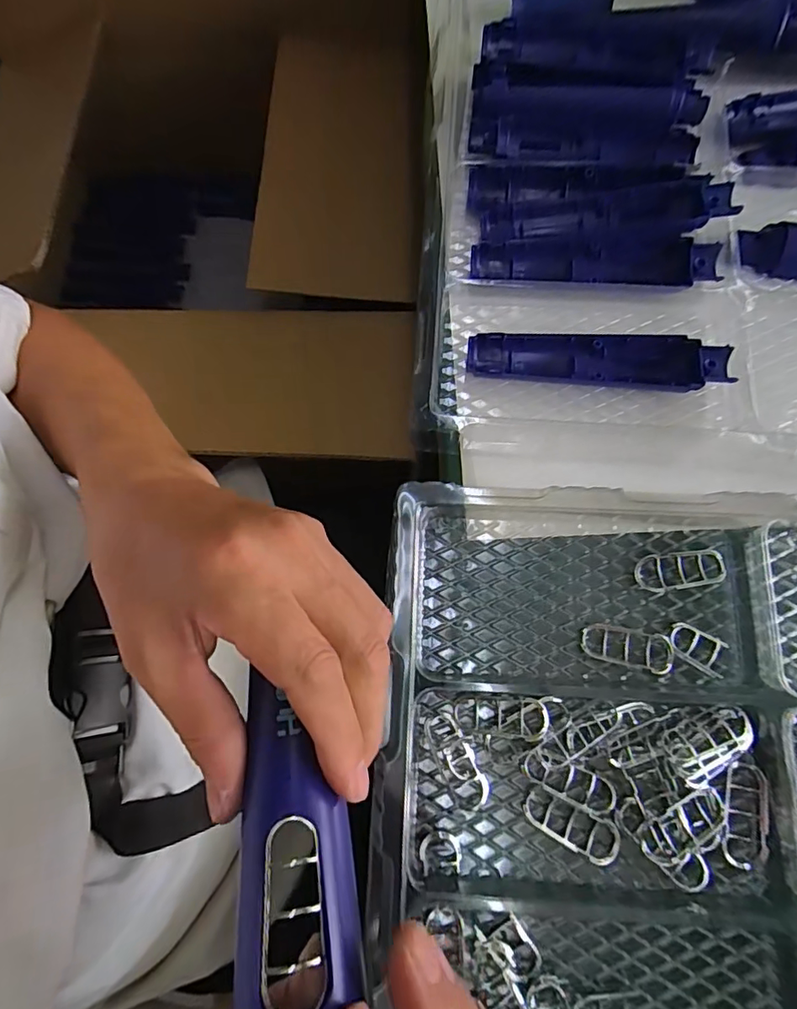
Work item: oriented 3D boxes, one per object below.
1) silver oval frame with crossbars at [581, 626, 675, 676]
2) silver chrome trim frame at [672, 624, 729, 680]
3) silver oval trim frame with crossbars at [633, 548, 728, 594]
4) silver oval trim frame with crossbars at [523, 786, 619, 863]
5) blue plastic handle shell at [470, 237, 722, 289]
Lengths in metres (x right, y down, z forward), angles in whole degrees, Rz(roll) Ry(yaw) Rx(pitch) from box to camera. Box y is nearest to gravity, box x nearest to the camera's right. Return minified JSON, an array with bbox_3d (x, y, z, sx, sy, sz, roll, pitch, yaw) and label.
[{"bbox_3d":[0.136,0.086,0.303,0.052,0.009,0.022,9,76,4],"label":"silver oval frame with crossbars"},{"bbox_3d":[0.176,0.085,0.301,0.033,0.008,0.022,28,78,8],"label":"silver chrome trim frame"},{"bbox_3d":[0.170,0.040,0.310,0.051,0.012,0.023,-9,76,-1],"label":"silver oval trim frame with crossbars"},{"bbox_3d":[0.094,0.175,0.281,0.050,0.009,0.023,25,78,7],"label":"silver oval trim frame with crossbars"},{"bbox_3d":[0.135,-0.172,0.363,0.165,0.021,0.038,7,76,3],"label":"blue plastic handle shell"}]

